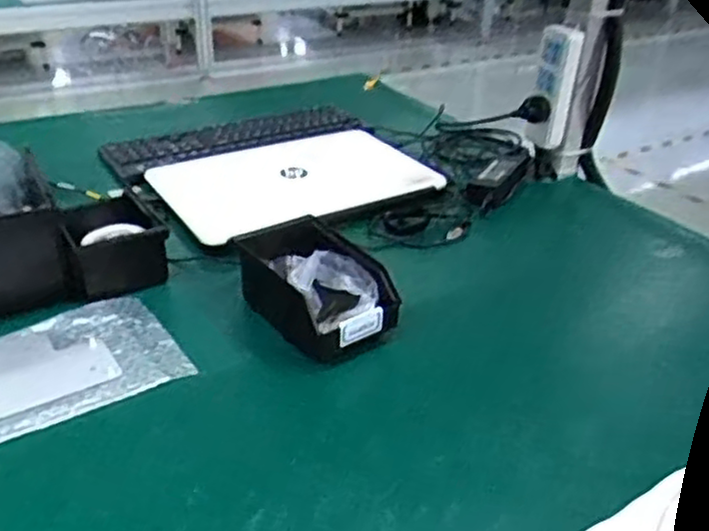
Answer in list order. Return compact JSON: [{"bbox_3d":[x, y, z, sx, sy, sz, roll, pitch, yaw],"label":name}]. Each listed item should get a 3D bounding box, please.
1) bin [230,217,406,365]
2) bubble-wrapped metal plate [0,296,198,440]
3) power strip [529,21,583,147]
[{"bbox_3d":[-0.049,0.016,0.774,0.117,0.070,0.198,-17,36,-30],"label":"bin"},{"bbox_3d":[-0.288,0.095,0.690,0.219,0.006,0.152,-18,37,-31],"label":"bubble-wrapped metal plate"},{"bbox_3d":[0.307,-0.272,1.099,0.060,0.171,0.041,11,32,14],"label":"power strip"}]

